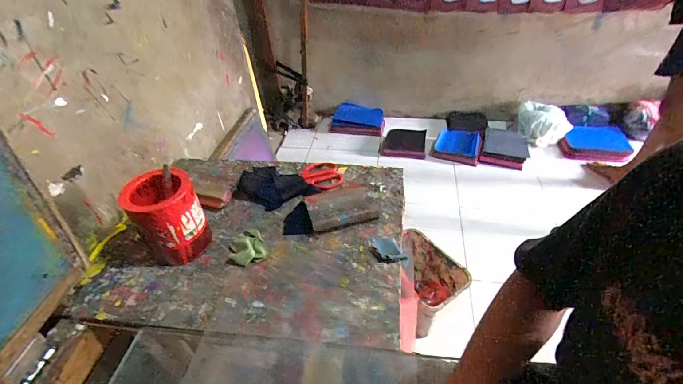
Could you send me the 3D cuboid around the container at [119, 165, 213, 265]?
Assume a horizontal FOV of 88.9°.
[{"bbox_3d":[-0.299,0.043,0.611,0.106,0.137,0.110,-27,47,-25],"label":"container"}]

